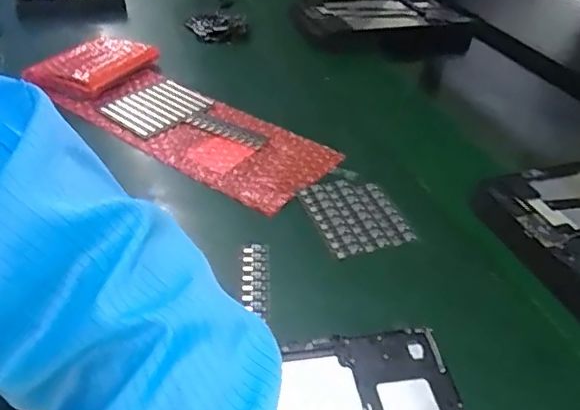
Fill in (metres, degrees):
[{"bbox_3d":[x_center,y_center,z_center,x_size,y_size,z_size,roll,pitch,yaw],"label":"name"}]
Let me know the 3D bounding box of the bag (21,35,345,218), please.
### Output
[{"bbox_3d":[-0.134,-0.103,0.617,0.400,0.035,0.129,31,44,29],"label":"bag"}]

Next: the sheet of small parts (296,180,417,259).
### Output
[{"bbox_3d":[0.055,0.007,0.491,0.069,0.007,0.093,-10,40,-20],"label":"sheet of small parts"}]

